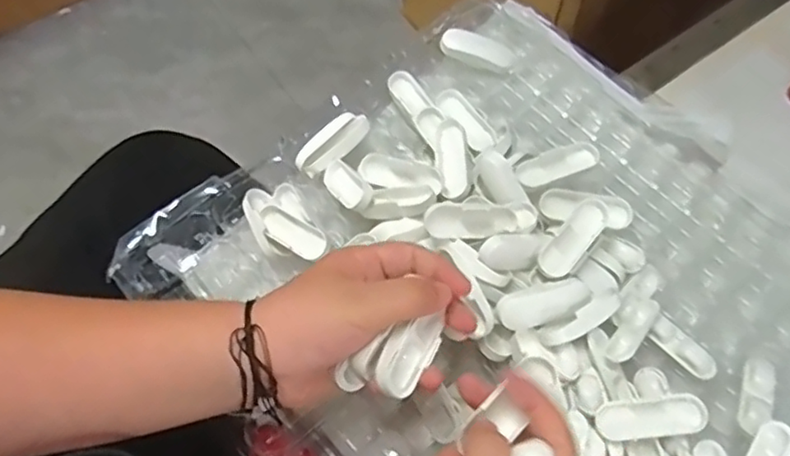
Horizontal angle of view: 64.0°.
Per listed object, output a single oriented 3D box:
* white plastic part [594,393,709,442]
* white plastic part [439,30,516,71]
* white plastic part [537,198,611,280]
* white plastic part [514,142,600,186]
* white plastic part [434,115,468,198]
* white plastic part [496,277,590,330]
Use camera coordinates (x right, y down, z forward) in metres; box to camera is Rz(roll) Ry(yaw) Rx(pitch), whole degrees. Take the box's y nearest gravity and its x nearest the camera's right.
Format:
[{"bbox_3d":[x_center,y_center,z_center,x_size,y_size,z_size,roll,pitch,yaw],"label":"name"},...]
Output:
[{"bbox_3d":[0.160,0.119,0.396,0.065,0.005,0.023,-9,71,5],"label":"white plastic part"},{"bbox_3d":[0.073,-0.155,0.551,0.067,0.018,0.023,14,64,-7],"label":"white plastic part"},{"bbox_3d":[0.126,0.008,0.444,0.023,0.011,0.065,39,87,18],"label":"white plastic part"},{"bbox_3d":[0.123,-0.049,0.482,0.063,0.006,0.023,-18,65,-7],"label":"white plastic part"},{"bbox_3d":[0.044,-0.054,0.489,0.023,0.012,0.066,-3,64,0],"label":"white plastic part"},{"bbox_3d":[0.100,0.050,0.426,0.062,0.010,0.023,-17,64,-7],"label":"white plastic part"}]

